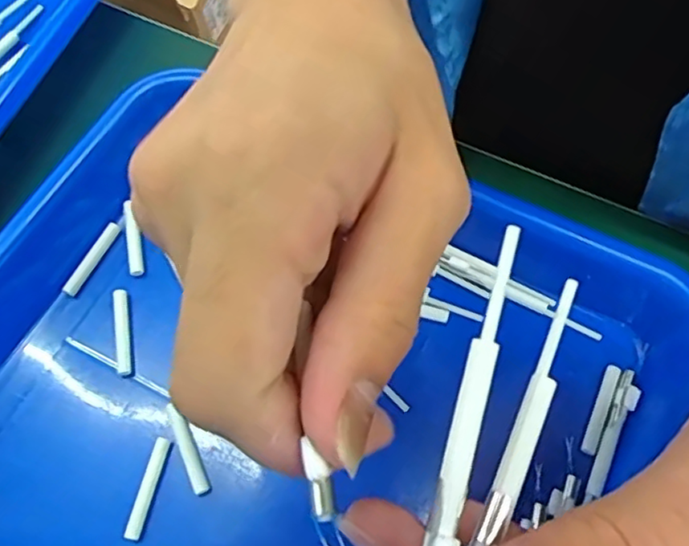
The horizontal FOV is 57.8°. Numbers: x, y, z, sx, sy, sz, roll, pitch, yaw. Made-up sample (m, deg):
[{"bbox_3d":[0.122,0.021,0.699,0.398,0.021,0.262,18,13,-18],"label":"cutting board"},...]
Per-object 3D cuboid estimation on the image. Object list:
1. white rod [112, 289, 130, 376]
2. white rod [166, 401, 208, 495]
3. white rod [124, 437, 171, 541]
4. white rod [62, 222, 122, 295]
[{"bbox_3d":[-0.085,0.022,0.237,0.006,0.004,0.033,-10,65,-4],"label":"white rod"},{"bbox_3d":[-0.055,0.061,0.217,0.006,0.004,0.033,-22,66,-9],"label":"white rod"},{"bbox_3d":[-0.068,0.073,0.213,0.006,0.004,0.033,12,65,6],"label":"white rod"},{"bbox_3d":[-0.102,-0.006,0.251,0.005,0.004,0.033,24,67,11],"label":"white rod"}]

